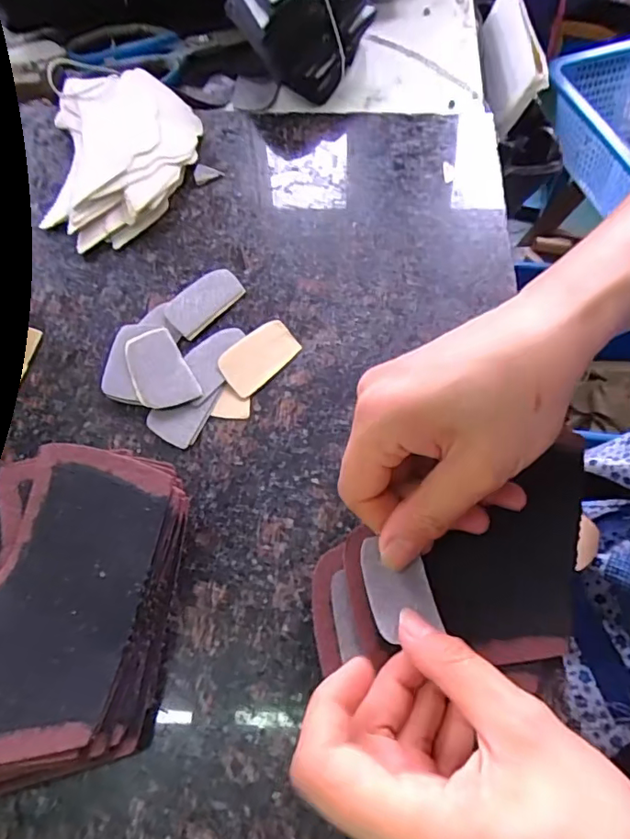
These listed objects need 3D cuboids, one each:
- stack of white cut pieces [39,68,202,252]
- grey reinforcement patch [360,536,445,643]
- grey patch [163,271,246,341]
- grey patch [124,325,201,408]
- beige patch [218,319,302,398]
[{"bbox_3d":[-0.133,-0.188,0.379,0.098,0.018,0.158,-6,64,-1],"label":"stack of white cut pieces"},{"bbox_3d":[0.037,0.074,0.243,0.029,0.004,0.044,-7,60,-13],"label":"grey reinforcement patch"},{"bbox_3d":[-0.068,-0.072,0.329,0.030,0.007,0.049,37,71,18],"label":"grey patch"},{"bbox_3d":[-0.087,-0.028,0.302,0.031,0.004,0.051,-25,68,-18],"label":"grey patch"},{"bbox_3d":[-0.032,-0.037,0.309,0.027,0.007,0.048,39,71,19],"label":"beige patch"}]

